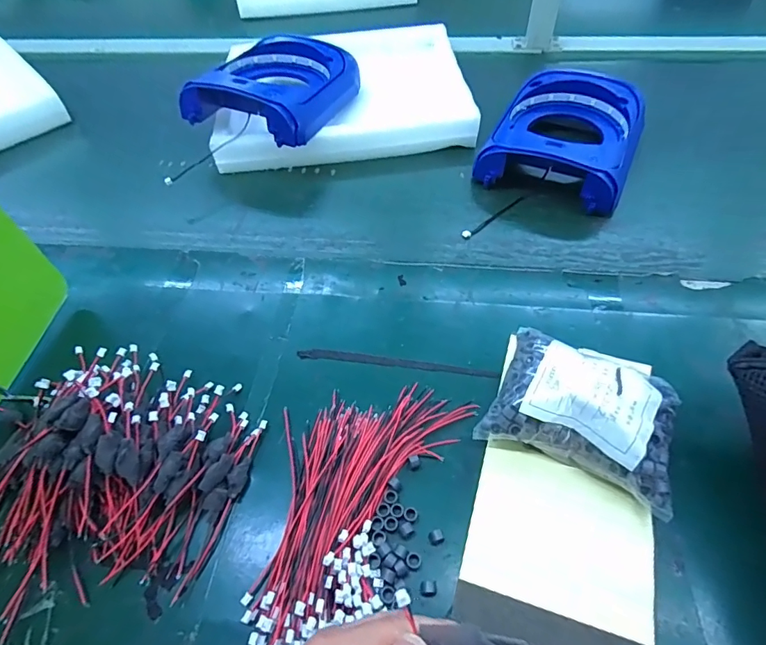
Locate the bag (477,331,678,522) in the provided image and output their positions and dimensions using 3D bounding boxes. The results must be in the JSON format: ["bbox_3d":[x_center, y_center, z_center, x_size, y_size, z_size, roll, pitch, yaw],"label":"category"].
[{"bbox_3d":[0.153,0.068,0.346,0.134,0.054,0.096,20,57,17],"label":"bag"}]

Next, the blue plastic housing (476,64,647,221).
[{"bbox_3d":[0.231,-0.231,0.572,0.166,0.071,0.197,23,58,18],"label":"blue plastic housing"}]

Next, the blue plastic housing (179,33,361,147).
[{"bbox_3d":[-0.139,-0.317,0.603,0.159,0.066,0.201,13,59,13],"label":"blue plastic housing"}]

